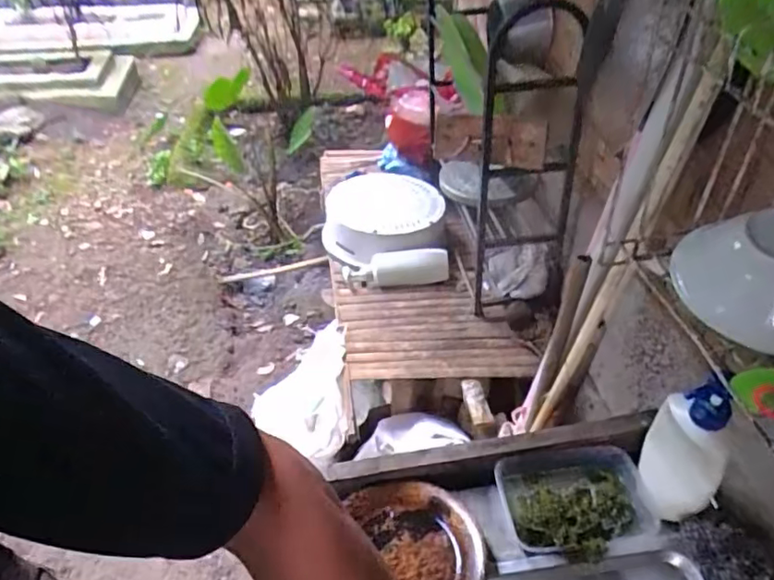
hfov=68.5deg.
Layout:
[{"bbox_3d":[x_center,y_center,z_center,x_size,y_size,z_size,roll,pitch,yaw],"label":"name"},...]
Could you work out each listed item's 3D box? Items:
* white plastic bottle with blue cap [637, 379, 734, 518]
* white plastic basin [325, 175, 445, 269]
[{"bbox_3d":[0.327,0.181,0.629,0.076,0.206,0.056,23,48,24],"label":"white plastic bottle with blue cap"},{"bbox_3d":[-0.016,-0.203,1.466,0.290,0.094,0.327,-4,43,-3],"label":"white plastic basin"}]

